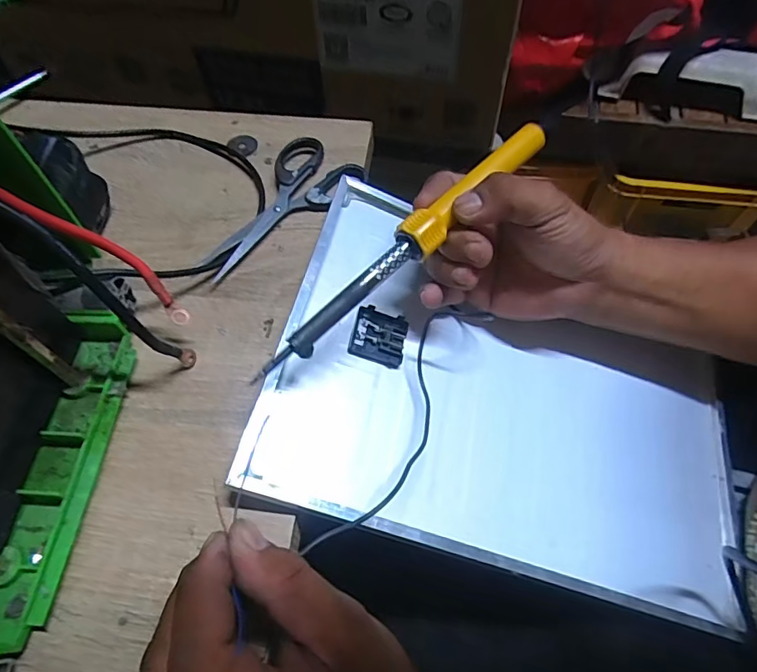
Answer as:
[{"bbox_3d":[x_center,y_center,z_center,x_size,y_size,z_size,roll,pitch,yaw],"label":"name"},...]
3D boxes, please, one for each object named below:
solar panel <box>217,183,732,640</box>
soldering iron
[{"bbox_3d":[0.098,0.044,0.351,0.347,0.027,0.223,22,59,-11],"label":"solar panel"},{"bbox_3d":[0.019,-0.055,0.292,0.226,0.020,0.021,-43,68,-14],"label":"soldering iron"}]

